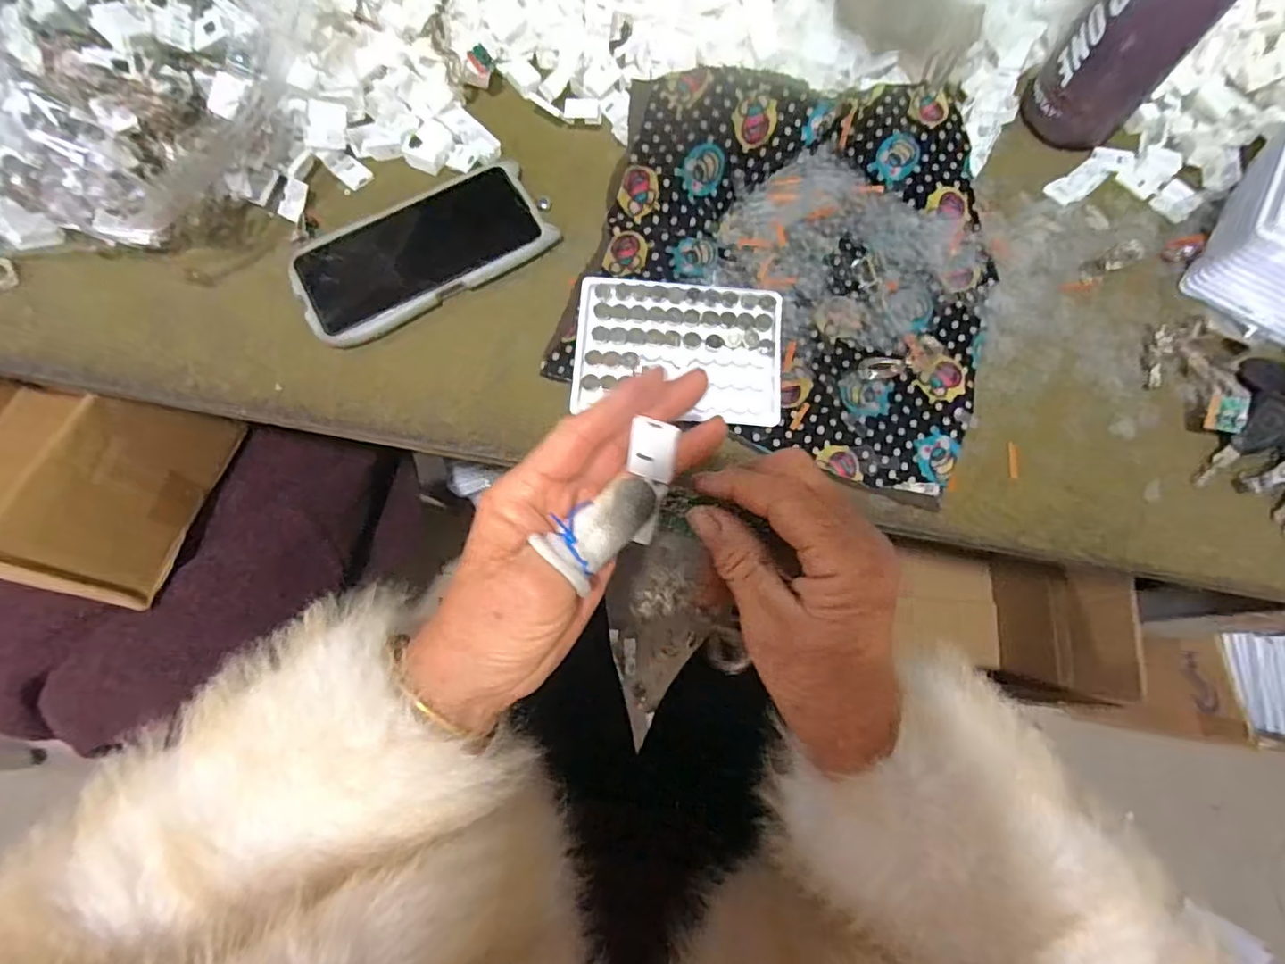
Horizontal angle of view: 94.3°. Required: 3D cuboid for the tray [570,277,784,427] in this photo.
[{"bbox_3d":[0.024,-0.085,0.389,0.131,0.018,0.089,6,78,2],"label":"tray"}]

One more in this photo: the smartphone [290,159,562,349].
[{"bbox_3d":[-0.154,-0.164,0.412,0.170,0.009,0.089,-29,76,-7],"label":"smartphone"}]

